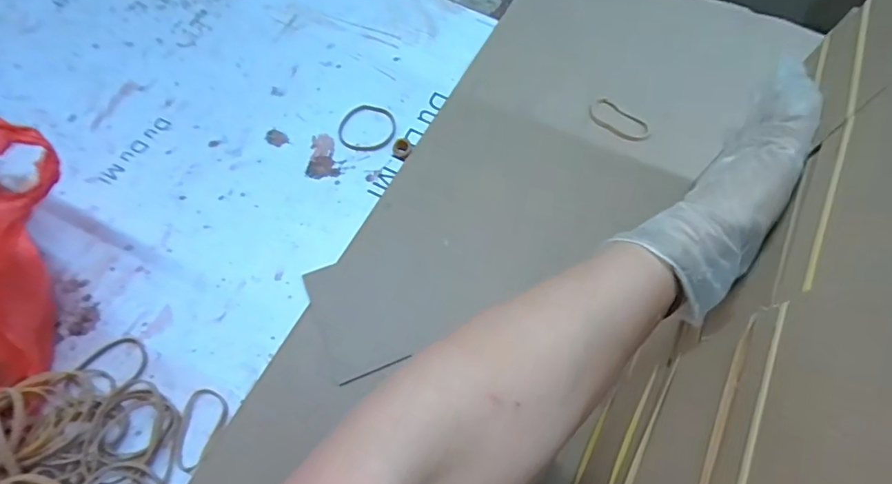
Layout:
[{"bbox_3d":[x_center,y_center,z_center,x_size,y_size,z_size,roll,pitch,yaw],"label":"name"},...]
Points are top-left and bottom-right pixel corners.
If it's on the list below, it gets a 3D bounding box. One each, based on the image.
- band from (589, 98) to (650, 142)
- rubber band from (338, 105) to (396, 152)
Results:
[{"bbox_3d":[0.192,-0.133,0.539,0.070,0.004,0.033,36,80,9],"label":"band"},{"bbox_3d":[-0.084,-0.123,0.525,0.059,0.006,0.057,0,65,-1],"label":"rubber band"}]

